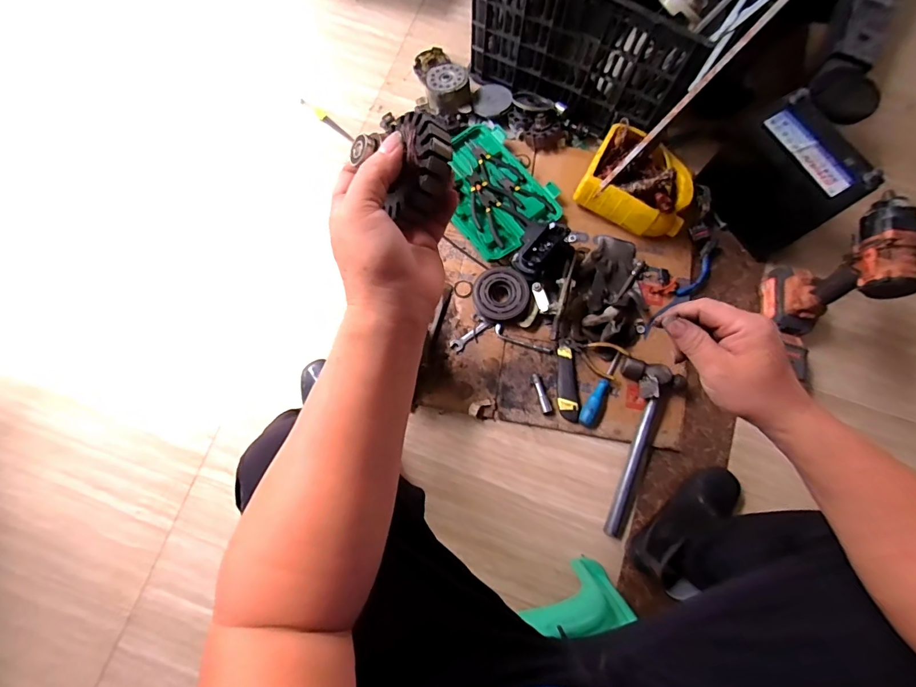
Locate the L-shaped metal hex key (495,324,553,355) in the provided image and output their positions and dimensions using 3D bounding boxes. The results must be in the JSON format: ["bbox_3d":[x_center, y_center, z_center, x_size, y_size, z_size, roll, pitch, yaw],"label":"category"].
[{"bbox_3d":[0.131,-0.002,0.863,0.125,0.011,0.025,25,77,5],"label":"L-shaped metal hex key"}]

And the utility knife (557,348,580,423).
[{"bbox_3d":[0.213,0.078,0.825,0.040,0.016,0.142,1,76,-1],"label":"utility knife"}]

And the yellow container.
[{"bbox_3d":[0.377,-0.332,0.876,0.216,0.111,0.163,28,78,5],"label":"yellow container"}]

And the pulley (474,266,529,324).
[{"bbox_3d":[0.085,-0.099,0.862,0.105,0.045,0.108,0,76,-1],"label":"pulley"}]

